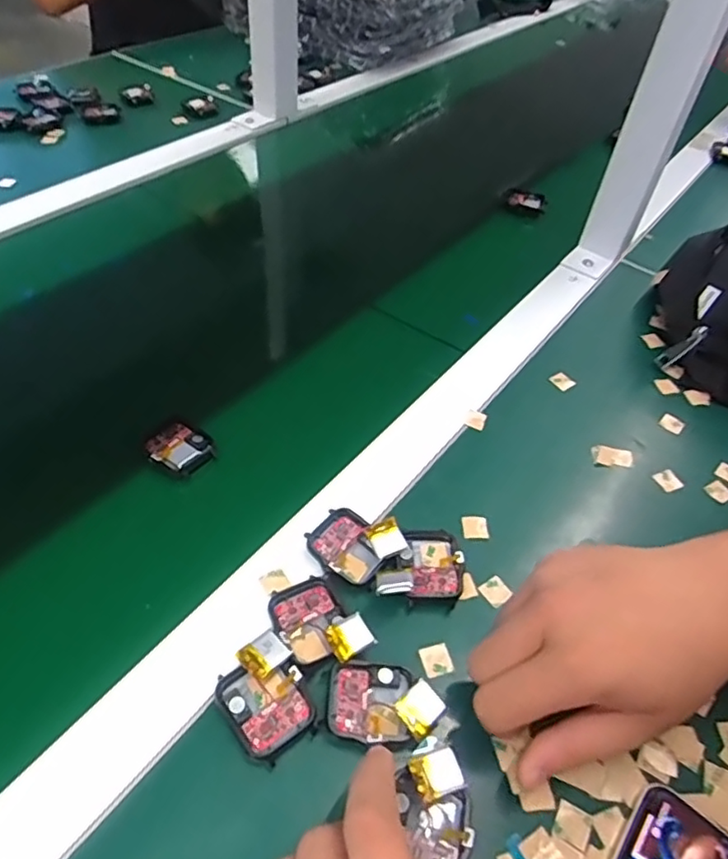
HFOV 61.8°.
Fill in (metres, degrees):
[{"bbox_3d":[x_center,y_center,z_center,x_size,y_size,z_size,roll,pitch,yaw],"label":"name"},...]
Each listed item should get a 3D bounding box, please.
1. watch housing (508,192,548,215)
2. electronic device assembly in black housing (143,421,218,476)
[{"bbox_3d":[0.178,-0.249,0.663,0.041,0.011,0.029,12,49,4],"label":"watch housing"},{"bbox_3d":[-0.120,0.013,0.396,0.042,0.008,0.035,25,52,15],"label":"electronic device assembly in black housing"}]

